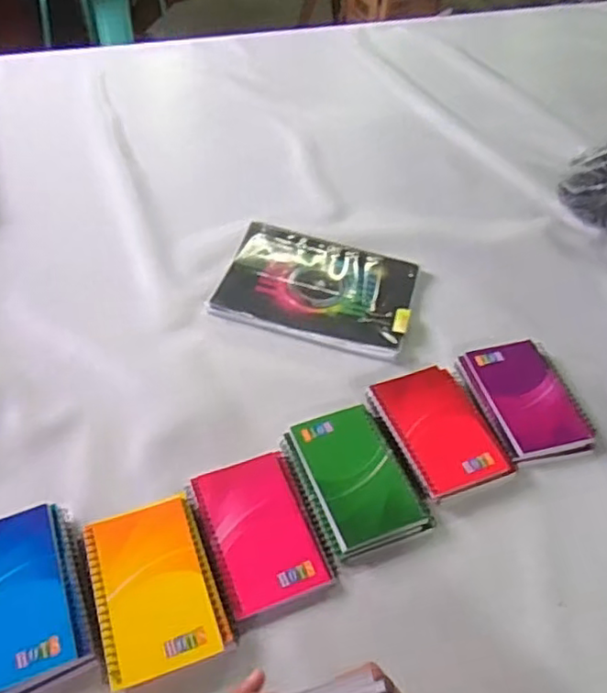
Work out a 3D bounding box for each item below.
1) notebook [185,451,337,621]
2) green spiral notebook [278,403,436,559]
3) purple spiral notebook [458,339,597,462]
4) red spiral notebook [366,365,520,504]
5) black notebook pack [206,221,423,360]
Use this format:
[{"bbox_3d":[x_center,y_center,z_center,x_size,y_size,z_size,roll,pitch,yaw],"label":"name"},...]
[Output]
[{"bbox_3d":[-0.037,0.157,0.547,0.094,0.011,0.129,-16,53,-18],"label":"notebook"},{"bbox_3d":[0.047,0.118,0.582,0.092,0.012,0.135,-16,53,-18],"label":"green spiral notebook"},{"bbox_3d":[0.232,0.052,0.655,0.103,0.020,0.137,-10,51,-13],"label":"purple spiral notebook"},{"bbox_3d":[0.134,0.079,0.616,0.098,0.024,0.129,-16,53,-18],"label":"red spiral notebook"},{"bbox_3d":[0.019,-0.072,0.745,0.221,0.016,0.151,16,50,8],"label":"black notebook pack"}]

